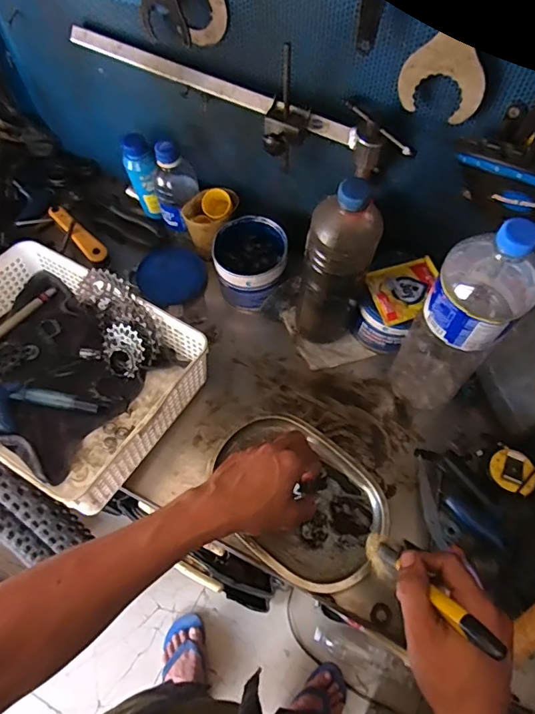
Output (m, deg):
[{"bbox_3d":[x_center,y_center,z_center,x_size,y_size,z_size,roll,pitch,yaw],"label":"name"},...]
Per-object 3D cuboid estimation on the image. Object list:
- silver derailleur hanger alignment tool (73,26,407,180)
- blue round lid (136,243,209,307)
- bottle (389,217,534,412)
[{"bbox_3d":[-0.041,-0.284,0.548,0.417,0.094,0.067,26,66,13],"label":"silver derailleur hanger alignment tool"},{"bbox_3d":[-0.145,-0.124,0.737,0.097,0.014,0.102,0,62,0],"label":"blue round lid"},{"bbox_3d":[0.207,-0.031,0.527,0.085,0.309,0.090,35,68,17],"label":"bottle"}]

